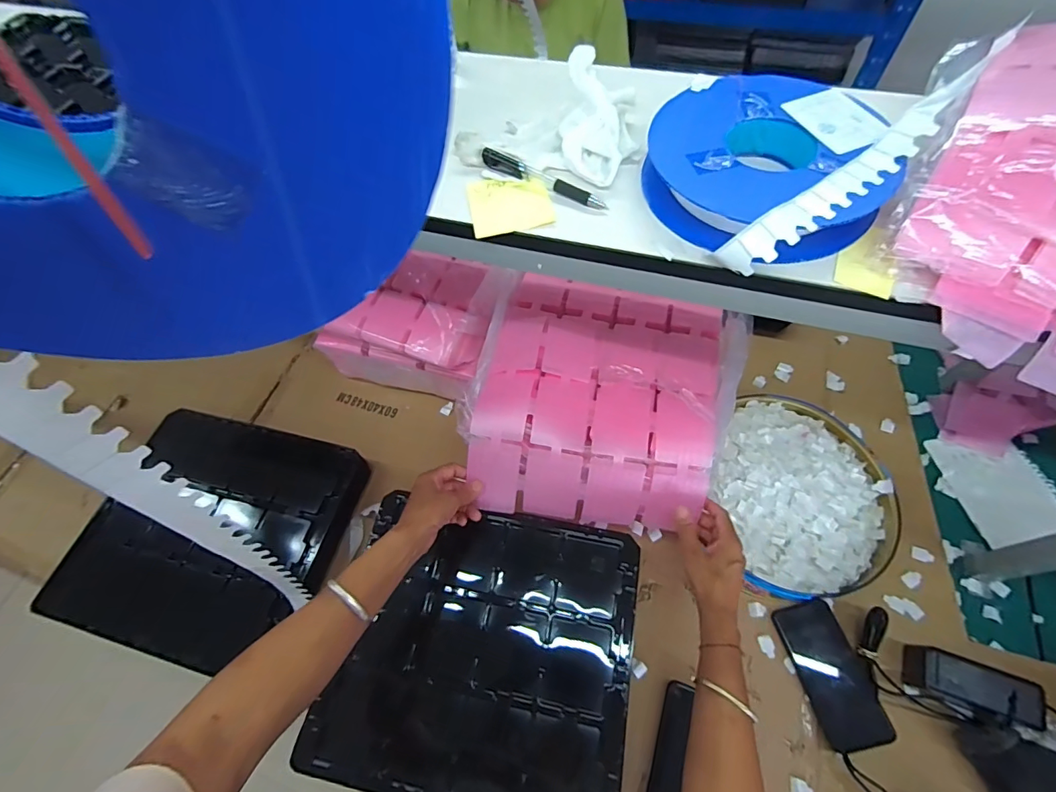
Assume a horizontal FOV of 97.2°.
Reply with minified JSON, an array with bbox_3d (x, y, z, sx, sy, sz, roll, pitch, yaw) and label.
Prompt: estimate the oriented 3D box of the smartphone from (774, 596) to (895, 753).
[{"bbox_3d":[0.403,0.365,0.619,0.080,0.015,0.167,-21,57,11],"label":"smartphone"}]

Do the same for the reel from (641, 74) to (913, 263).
[{"bbox_3d":[0.212,-0.208,0.418,0.195,0.045,0.205,-2,61,3],"label":"reel"}]

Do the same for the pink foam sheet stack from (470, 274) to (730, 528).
[{"bbox_3d":[0.105,-0.013,0.669,0.333,0.082,0.373,11,62,10],"label":"pink foam sheet stack"}]

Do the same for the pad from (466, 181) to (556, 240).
[{"bbox_3d":[-0.016,-0.183,0.446,0.076,0.006,0.070,-11,61,-2],"label":"pad"}]

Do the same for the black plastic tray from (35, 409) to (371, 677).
[{"bbox_3d":[-0.497,0.207,0.731,0.384,0.064,0.348,10,62,9],"label":"black plastic tray"}]

